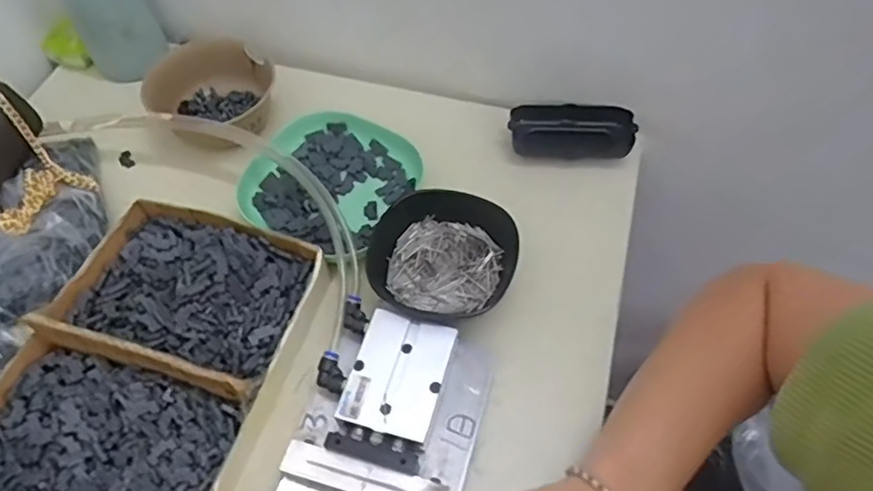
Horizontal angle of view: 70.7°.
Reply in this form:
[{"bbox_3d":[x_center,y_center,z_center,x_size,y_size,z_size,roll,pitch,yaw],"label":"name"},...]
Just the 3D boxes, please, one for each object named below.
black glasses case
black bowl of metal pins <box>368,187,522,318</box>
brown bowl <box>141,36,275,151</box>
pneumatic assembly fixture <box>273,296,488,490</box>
[{"bbox_3d":[0.121,-0.103,0.553,0.105,0.030,0.047,4,57,4],"label":"black glasses case"},{"bbox_3d":[0.004,0.012,0.481,0.109,0.042,0.104,-1,57,1],"label":"black bowl of metal pins"},{"bbox_3d":[-0.194,-0.131,0.574,0.119,0.065,0.113,-1,57,1],"label":"brown bowl"},{"bbox_3d":[-0.043,0.147,0.394,0.112,0.030,0.214,16,61,11],"label":"pneumatic assembly fixture"}]

